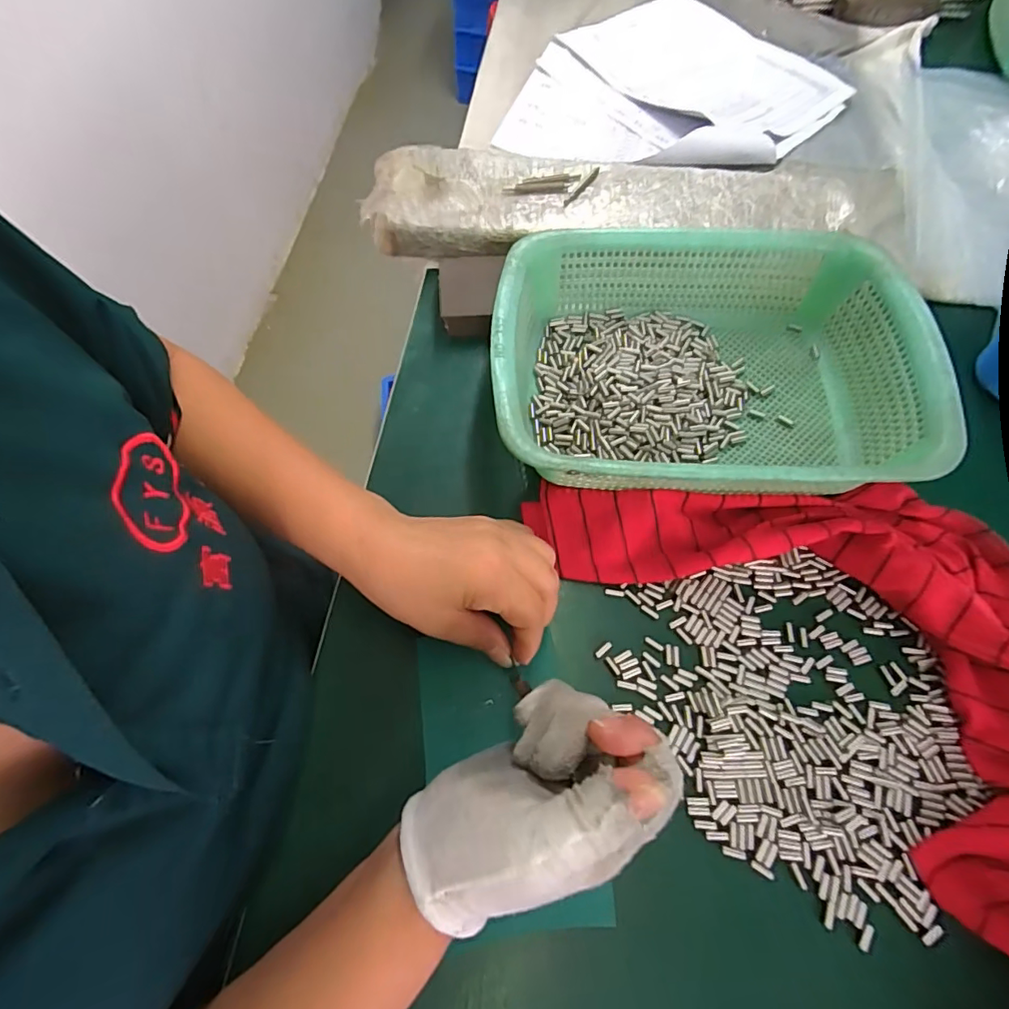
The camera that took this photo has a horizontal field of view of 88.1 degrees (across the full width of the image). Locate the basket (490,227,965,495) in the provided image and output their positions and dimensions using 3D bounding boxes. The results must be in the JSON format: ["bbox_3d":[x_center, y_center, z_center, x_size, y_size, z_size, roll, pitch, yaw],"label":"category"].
[{"bbox_3d":[0.142,-0.100,0.395,0.289,0.084,0.215,2,66,1],"label":"basket"}]

